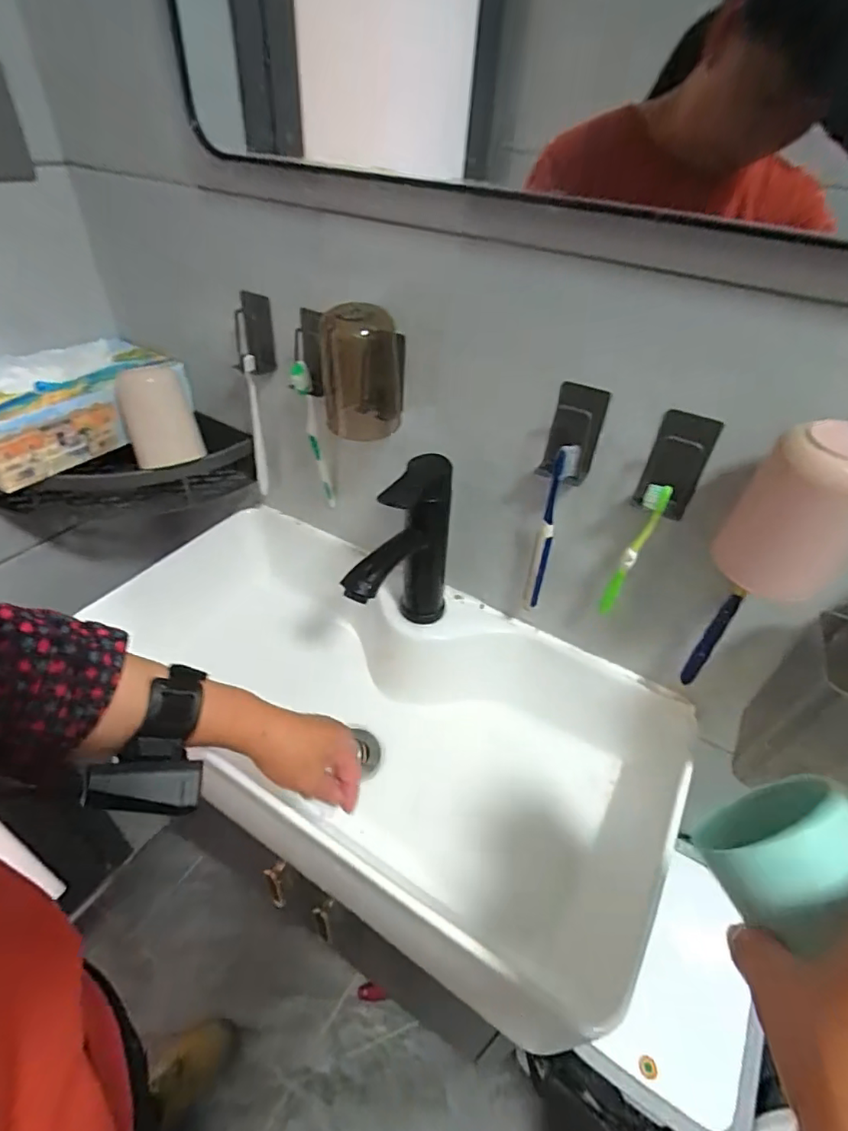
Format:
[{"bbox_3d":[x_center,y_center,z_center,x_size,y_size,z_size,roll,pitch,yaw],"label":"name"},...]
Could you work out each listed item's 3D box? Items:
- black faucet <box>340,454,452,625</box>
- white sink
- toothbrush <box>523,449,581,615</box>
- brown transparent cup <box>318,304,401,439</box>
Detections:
[{"bbox_3d":[-0.018,0.003,0.510,0.053,0.180,0.151,20,43,17],"label":"black faucet"},{"bbox_3d":[-0.058,0.160,0.586,0.601,0.147,0.293,24,45,21],"label":"white sink"},{"bbox_3d":[0.114,-0.026,0.494,0.020,0.178,0.019,14,42,11],"label":"toothbrush"},{"bbox_3d":[-0.055,-0.176,0.488,0.069,0.104,0.064,3,41,-1],"label":"brown transparent cup"}]

